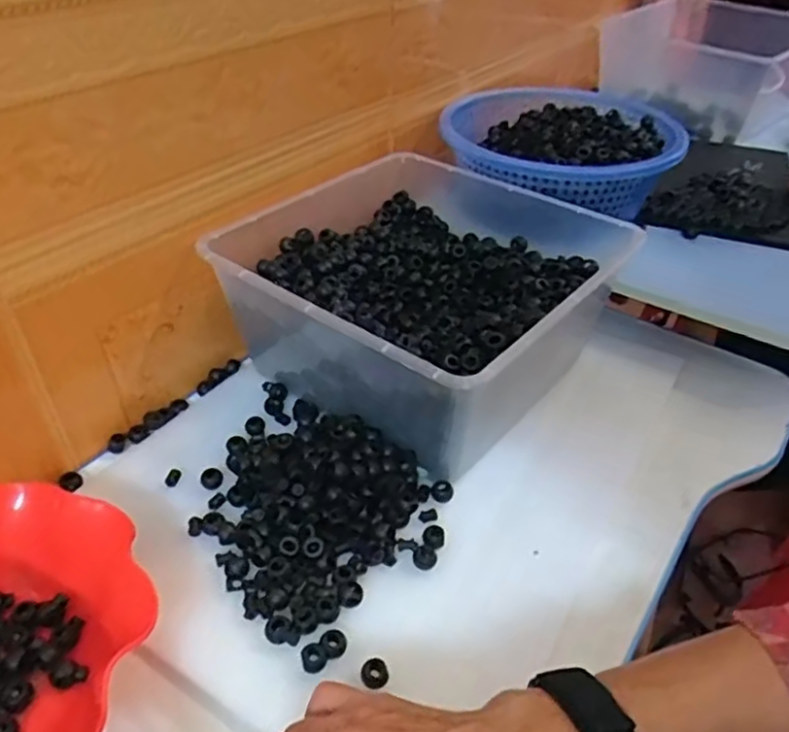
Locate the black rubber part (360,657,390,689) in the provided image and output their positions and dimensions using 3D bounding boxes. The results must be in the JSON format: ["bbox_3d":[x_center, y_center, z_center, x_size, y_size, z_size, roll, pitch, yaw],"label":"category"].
[{"bbox_3d":[-0.012,0.196,0.411,0.017,0.012,0.016,1,39,-1],"label":"black rubber part"}]

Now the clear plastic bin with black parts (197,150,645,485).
[{"bbox_3d":[0.038,-0.068,0.634,0.299,0.140,0.332,29,46,29],"label":"clear plastic bin with black parts"}]

